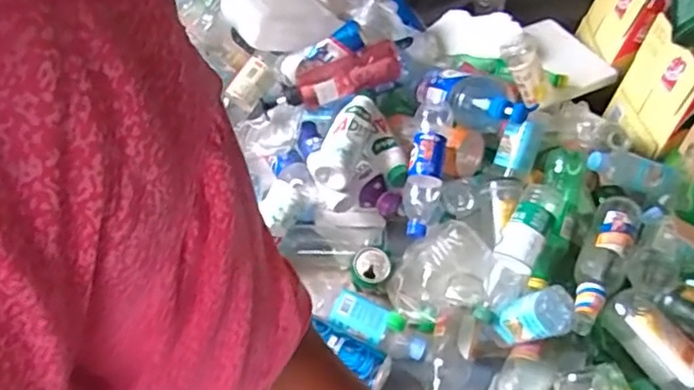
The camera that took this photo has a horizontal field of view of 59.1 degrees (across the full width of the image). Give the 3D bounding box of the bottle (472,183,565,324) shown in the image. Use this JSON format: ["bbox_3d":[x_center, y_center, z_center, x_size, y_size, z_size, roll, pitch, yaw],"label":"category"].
[{"bbox_3d":[0.260,0.087,0.933,0.063,0.059,0.234,26,81,17],"label":"bottle"}]

